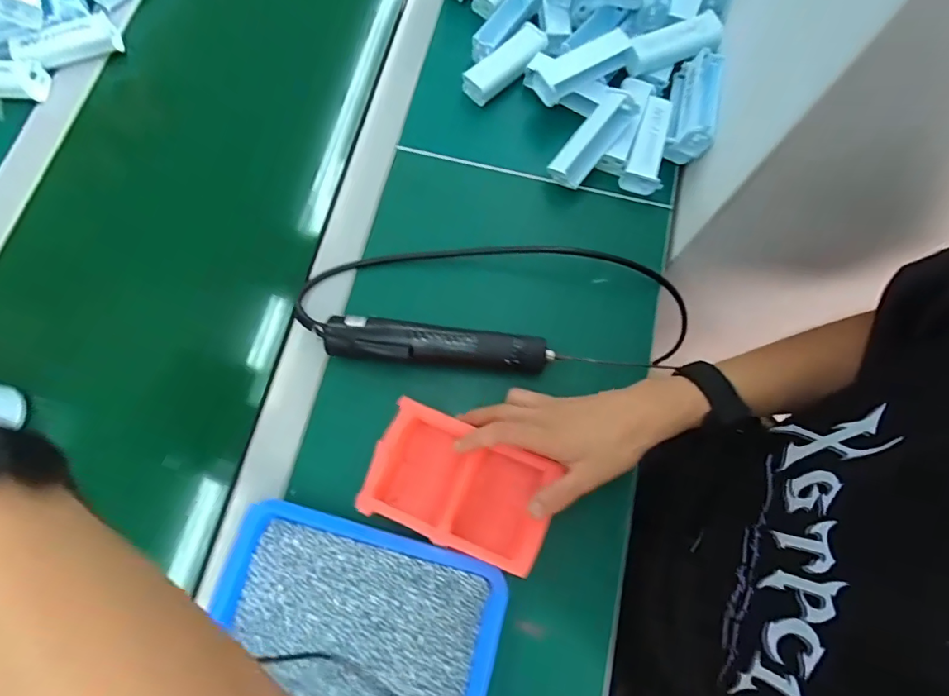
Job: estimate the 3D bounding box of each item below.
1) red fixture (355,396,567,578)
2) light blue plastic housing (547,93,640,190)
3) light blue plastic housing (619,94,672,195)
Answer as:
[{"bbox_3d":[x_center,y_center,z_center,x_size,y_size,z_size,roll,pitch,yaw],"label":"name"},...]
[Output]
[{"bbox_3d":[-0.011,0.111,0.407,0.144,0.031,0.092,21,75,4],"label":"red fixture"},{"bbox_3d":[0.114,-0.205,0.487,0.037,0.021,0.099,40,92,9],"label":"light blue plastic housing"},{"bbox_3d":[0.178,-0.208,0.504,0.037,0.029,0.096,15,87,3],"label":"light blue plastic housing"}]

